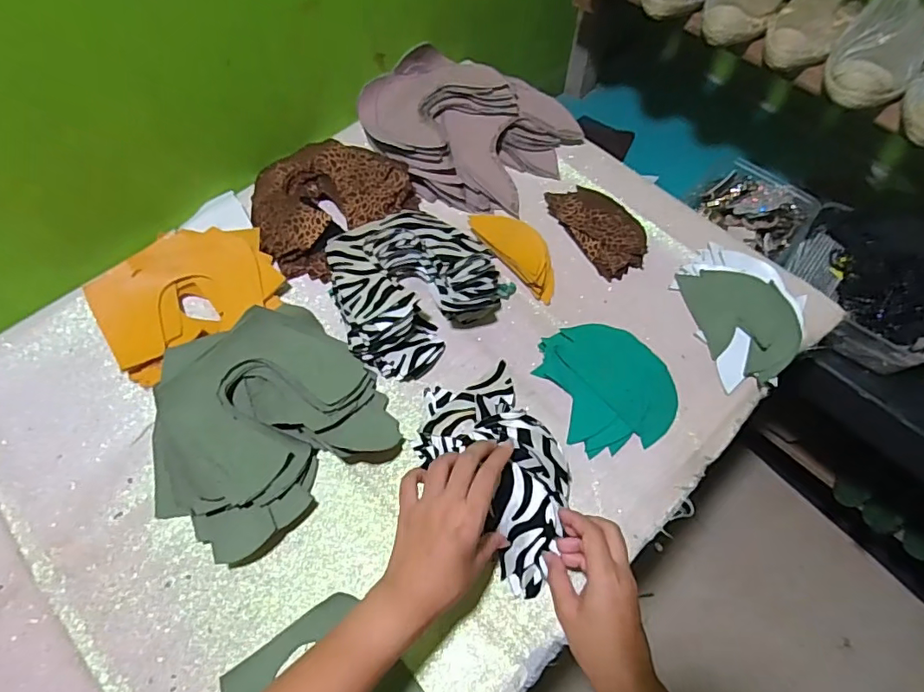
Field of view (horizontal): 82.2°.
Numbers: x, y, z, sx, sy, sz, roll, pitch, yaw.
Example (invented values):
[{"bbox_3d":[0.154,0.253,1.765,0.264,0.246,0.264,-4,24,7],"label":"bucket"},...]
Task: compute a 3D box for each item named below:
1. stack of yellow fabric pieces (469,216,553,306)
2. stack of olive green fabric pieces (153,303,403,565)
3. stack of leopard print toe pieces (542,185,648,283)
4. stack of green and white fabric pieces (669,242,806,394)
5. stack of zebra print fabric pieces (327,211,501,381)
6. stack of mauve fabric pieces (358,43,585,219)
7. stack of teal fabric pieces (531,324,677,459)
[{"bbox_3d":[0.068,-0.114,0.624,0.061,0.022,0.133,-37,68,-18],"label":"stack of yellow fabric pieces"},{"bbox_3d":[-0.198,0.070,0.509,0.221,0.061,0.201,-38,69,-19],"label":"stack of olive green fabric pieces"},{"bbox_3d":[0.169,-0.147,0.648,0.079,0.017,0.136,-26,64,-15],"label":"stack of leopard print toe pieces"},{"bbox_3d":[0.306,-0.042,0.580,0.107,0.020,0.156,-24,65,12],"label":"stack of green and white fabric pieces"},{"bbox_3d":[-0.063,-0.070,0.580,0.172,0.062,0.170,-39,69,-19],"label":"stack of zebra print fabric pieces"},{"bbox_3d":[-0.007,-0.290,0.692,0.274,0.064,0.197,34,65,17],"label":"stack of mauve fabric pieces"},{"bbox_3d":[0.154,0.037,0.547,0.120,0.023,0.134,-18,64,-10],"label":"stack of teal fabric pieces"}]

